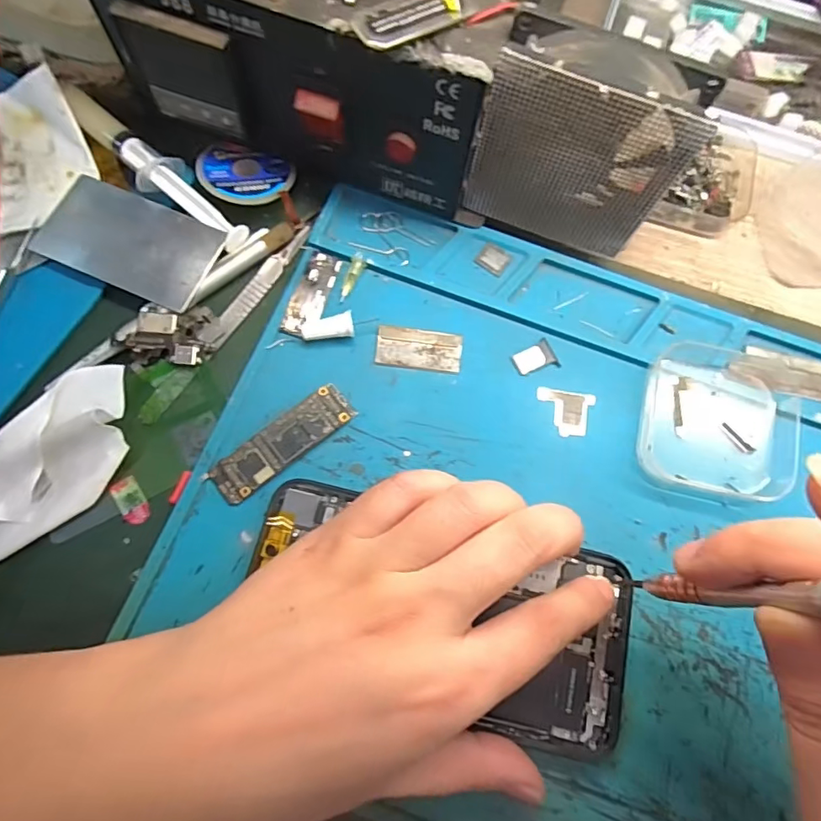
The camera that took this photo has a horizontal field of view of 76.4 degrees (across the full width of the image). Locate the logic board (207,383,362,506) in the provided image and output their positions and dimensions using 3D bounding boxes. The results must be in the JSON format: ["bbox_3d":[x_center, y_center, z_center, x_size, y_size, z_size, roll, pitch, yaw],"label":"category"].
[{"bbox_3d":[-0.054,0.014,0.222,0.064,0.005,0.020,-39,79,-13],"label":"logic board"}]

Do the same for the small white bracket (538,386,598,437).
[{"bbox_3d":[0.070,0.001,0.233,0.025,0.004,0.021,8,73,0],"label":"small white bracket"}]

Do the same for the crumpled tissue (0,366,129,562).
[{"bbox_3d":[-0.150,0.024,0.204,0.045,0.023,0.095,38,75,8],"label":"crumpled tissue"}]

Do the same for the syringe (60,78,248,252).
[{"bbox_3d":[-0.121,-0.115,0.246,0.108,0.018,0.022,42,76,9],"label":"syringe"}]

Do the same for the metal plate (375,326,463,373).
[{"bbox_3d":[0.004,-0.029,0.238,0.038,0.004,0.019,7,73,-1],"label":"metal plate"}]

